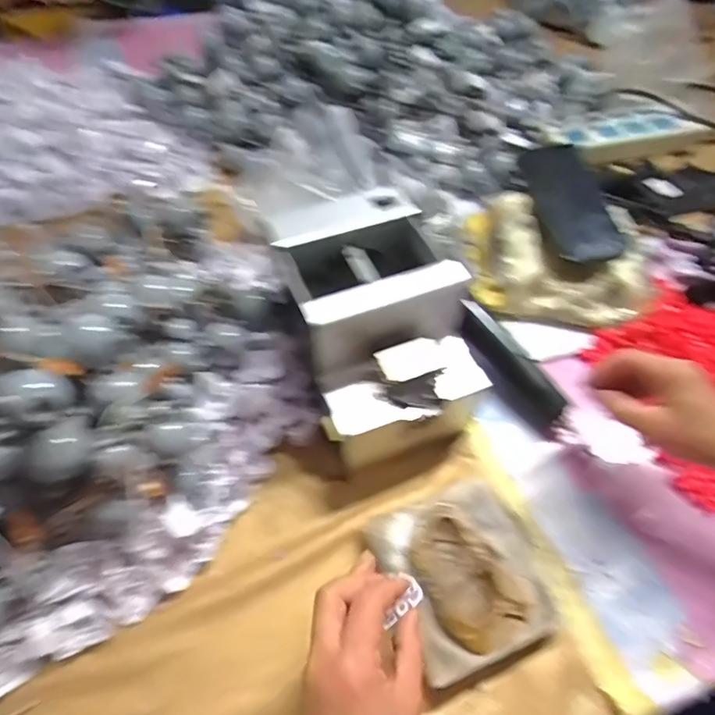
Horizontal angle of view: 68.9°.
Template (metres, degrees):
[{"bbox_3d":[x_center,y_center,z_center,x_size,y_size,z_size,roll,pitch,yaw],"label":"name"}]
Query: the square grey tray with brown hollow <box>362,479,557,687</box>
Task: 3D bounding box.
[{"bbox_3d":[0.078,0.157,0.382,0.109,0.032,0.114,-17,55,-13],"label":"square grey tray with brown hollow"}]

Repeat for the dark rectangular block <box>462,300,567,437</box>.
[{"bbox_3d":[0.140,0.010,0.482,0.132,0.042,0.016,50,27,14],"label":"dark rectangular block"}]

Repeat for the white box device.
[{"bbox_3d":[0.015,-0.047,0.408,0.128,0.082,0.171,-21,56,-16],"label":"white box device"}]

